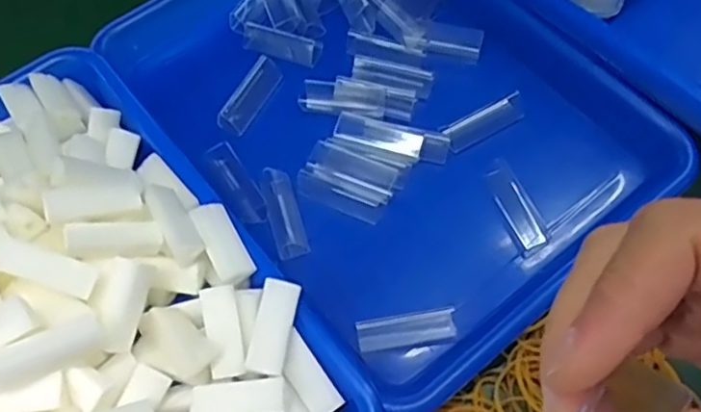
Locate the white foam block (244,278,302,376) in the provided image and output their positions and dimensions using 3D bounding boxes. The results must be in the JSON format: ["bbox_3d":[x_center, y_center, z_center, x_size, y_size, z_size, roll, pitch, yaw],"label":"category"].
[{"bbox_3d":[-0.038,0.060,0.318,0.019,0.006,0.045,11,82,10],"label":"white foam block"}]

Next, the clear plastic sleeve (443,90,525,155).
[{"bbox_3d":[0.085,-0.054,0.409,0.054,0.008,0.018,-31,64,-13],"label":"clear plastic sleeve"}]

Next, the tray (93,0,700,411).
[{"bbox_3d":[0.016,-0.063,0.411,0.226,0.043,0.317,-36,65,-15],"label":"tray"}]

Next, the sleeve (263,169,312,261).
[{"bbox_3d":[-0.040,0.003,0.384,0.018,0.011,0.058,-16,61,-5],"label":"sleeve"}]

